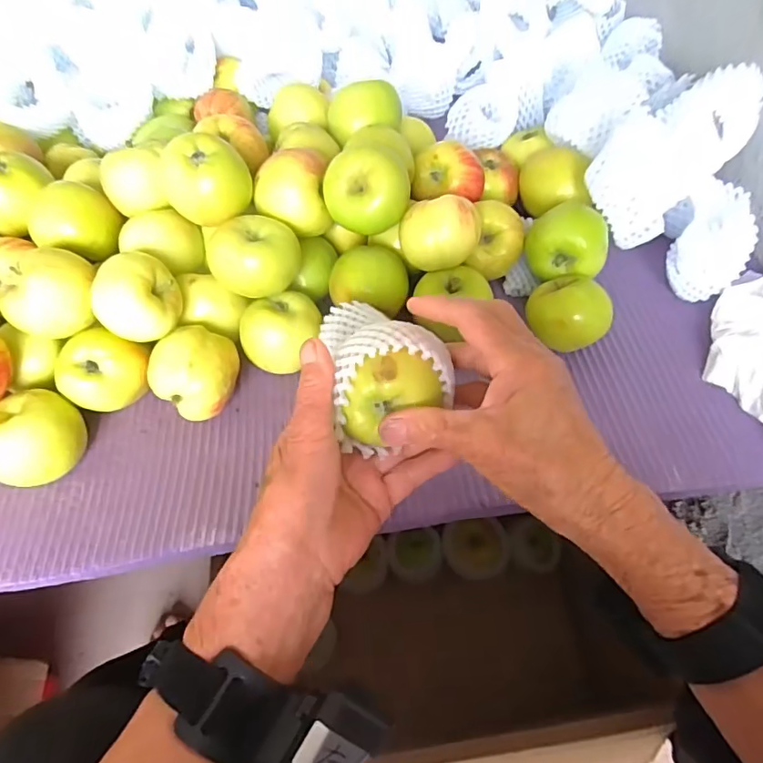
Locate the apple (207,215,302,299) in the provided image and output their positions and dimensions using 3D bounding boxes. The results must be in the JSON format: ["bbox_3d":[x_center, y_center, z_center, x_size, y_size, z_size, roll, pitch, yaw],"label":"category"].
[{"bbox_3d":[-0.092,-0.089,0.395,0.052,0.051,0.052,1,55,-1],"label":"apple"}]

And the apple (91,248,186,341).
[{"bbox_3d":[-0.175,-0.060,0.378,0.056,0.048,0.052,-8,55,-7],"label":"apple"}]

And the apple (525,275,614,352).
[{"bbox_3d":[0.146,-0.050,0.421,0.063,0.046,0.055,22,57,13],"label":"apple"}]

